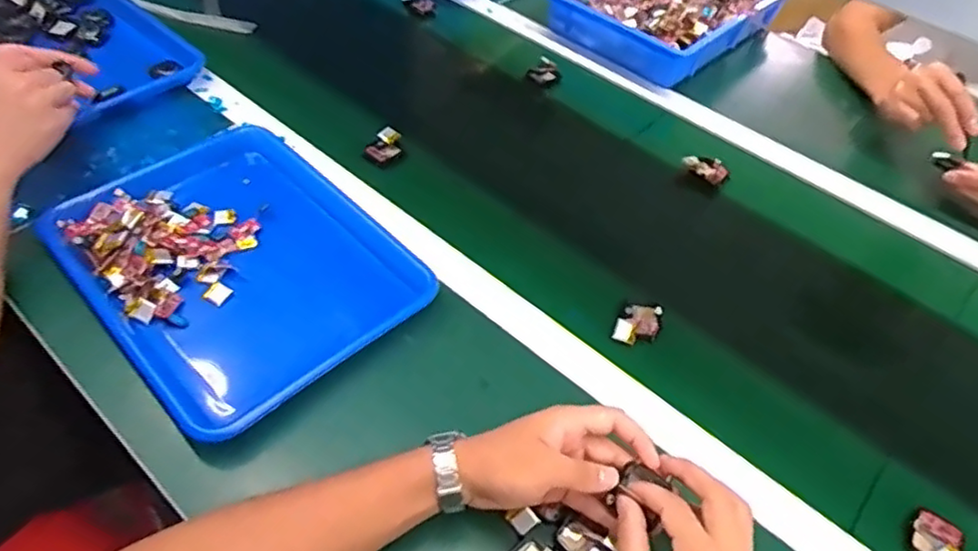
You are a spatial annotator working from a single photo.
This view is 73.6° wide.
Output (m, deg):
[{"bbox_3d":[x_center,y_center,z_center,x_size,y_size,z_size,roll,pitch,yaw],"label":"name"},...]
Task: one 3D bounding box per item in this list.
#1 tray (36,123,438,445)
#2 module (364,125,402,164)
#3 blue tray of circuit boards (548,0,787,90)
[{"bbox_3d":[-0.243,-0.015,0.652,0.348,0.048,0.270,38,56,25],"label":"tray"},{"bbox_3d":[-0.124,-0.156,0.784,0.034,0.018,0.048,22,50,13],"label":"module"},{"bbox_3d":[0.283,-0.432,1.030,0.360,0.056,0.257,-35,60,-30],"label":"blue tray of circuit boards"}]

